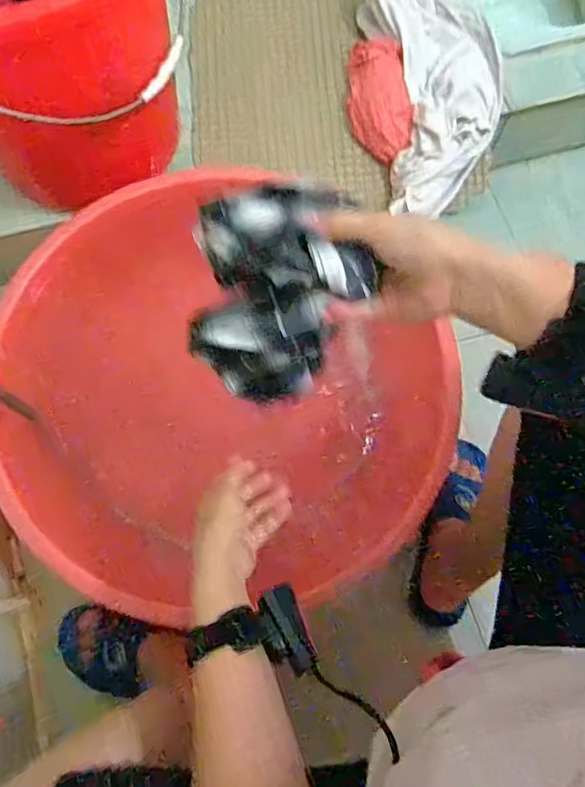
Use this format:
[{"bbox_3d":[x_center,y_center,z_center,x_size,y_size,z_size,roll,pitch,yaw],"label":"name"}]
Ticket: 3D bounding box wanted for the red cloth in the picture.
[{"bbox_3d":[0.128,-0.437,0.857,0.084,0.047,0.191,-4,74,-2],"label":"red cloth"}]

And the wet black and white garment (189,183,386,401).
[{"bbox_3d":[-0.008,-0.075,0.416,0.124,0.090,0.135,0,74,-1],"label":"wet black and white garment"}]

